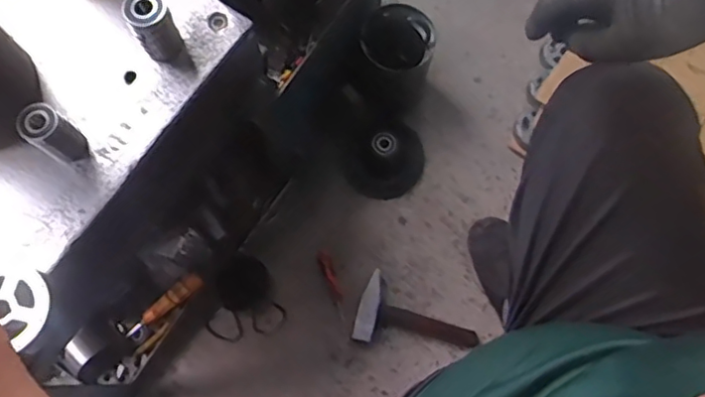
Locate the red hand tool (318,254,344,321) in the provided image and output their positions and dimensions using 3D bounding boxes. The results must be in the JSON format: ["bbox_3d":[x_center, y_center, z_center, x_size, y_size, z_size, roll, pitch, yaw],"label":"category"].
[{"bbox_3d":[-0.033,0.142,0.959,0.020,0.016,0.111,-18,74,-6],"label":"red hand tool"}]

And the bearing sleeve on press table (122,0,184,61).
[{"bbox_3d":[-0.189,-0.164,0.558,0.036,0.069,0.039,-25,75,-8],"label":"bearing sleeve on press table"}]

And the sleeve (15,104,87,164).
[{"bbox_3d":[-0.270,-0.058,0.528,0.032,0.064,0.035,40,76,11],"label":"sleeve"}]

